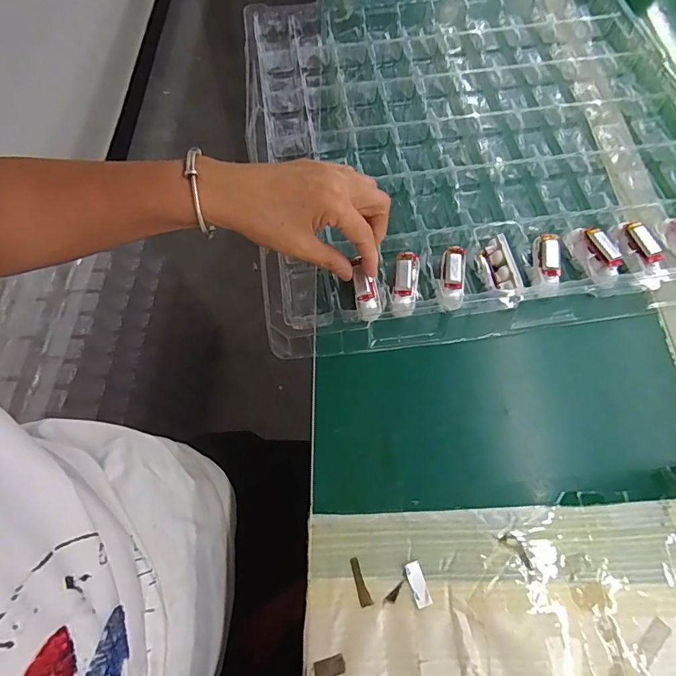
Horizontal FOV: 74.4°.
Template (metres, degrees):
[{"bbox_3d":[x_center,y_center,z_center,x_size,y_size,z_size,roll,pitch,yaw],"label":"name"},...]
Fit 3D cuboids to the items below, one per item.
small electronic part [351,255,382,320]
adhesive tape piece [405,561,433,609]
[{"bbox_3d":[0.023,-0.042,0.380,0.021,0.016,0.054,-15,85,-6],"label":"small electronic part"},{"bbox_3d":[0.053,0.165,0.297,0.010,0.004,0.026,-21,65,2],"label":"adhesive tape piece"}]

